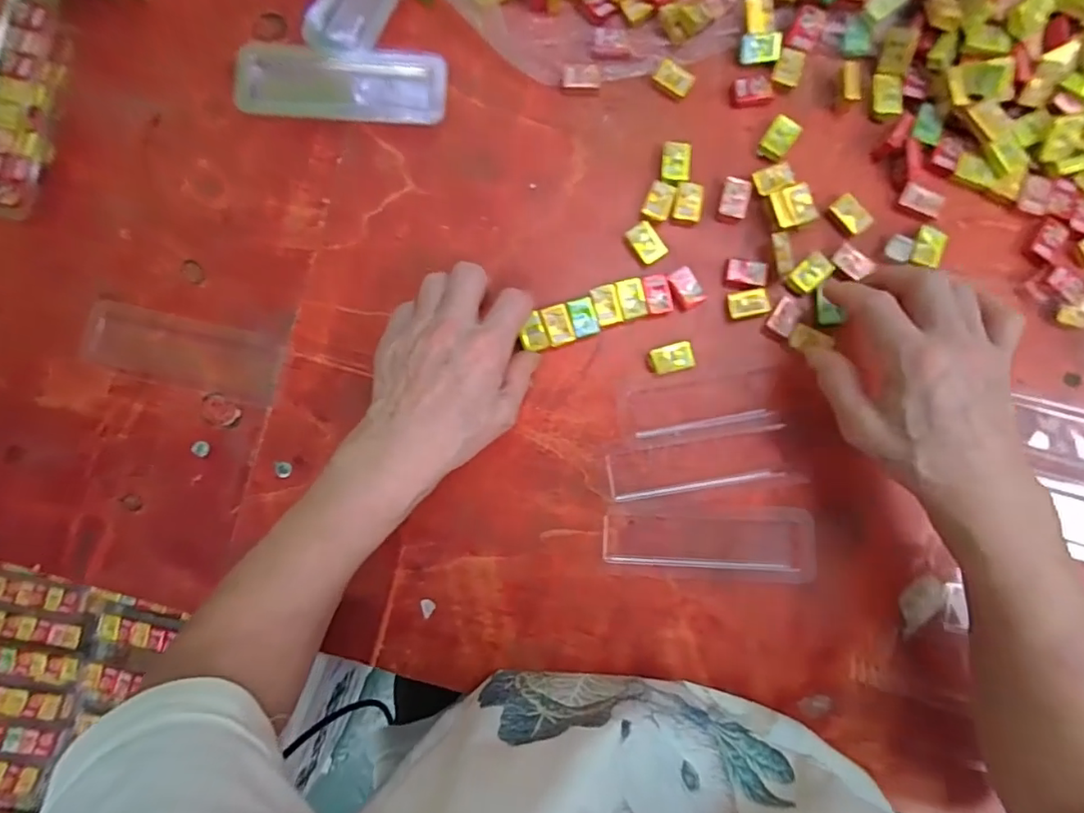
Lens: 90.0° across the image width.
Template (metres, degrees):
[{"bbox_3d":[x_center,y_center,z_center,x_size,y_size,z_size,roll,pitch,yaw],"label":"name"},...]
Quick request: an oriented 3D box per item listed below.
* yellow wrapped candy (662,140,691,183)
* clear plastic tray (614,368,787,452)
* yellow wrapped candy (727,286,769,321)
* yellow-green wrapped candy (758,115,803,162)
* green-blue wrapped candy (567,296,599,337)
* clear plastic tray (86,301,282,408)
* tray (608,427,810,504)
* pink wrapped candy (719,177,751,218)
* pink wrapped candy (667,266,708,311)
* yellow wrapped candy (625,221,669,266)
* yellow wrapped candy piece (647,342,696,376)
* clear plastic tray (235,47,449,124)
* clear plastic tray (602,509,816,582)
[{"bbox_3d":[0.090,-0.163,0.363,0.019,0.007,0.027,4,87,2],"label":"yellow wrapped candy"},{"bbox_3d":[0.104,0.000,0.358,0.105,0.008,0.044,-7,87,1],"label":"clear plastic tray"},{"bbox_3d":[0.136,-0.068,0.356,0.027,0.005,0.018,-13,87,1],"label":"yellow wrapped candy"},{"bbox_3d":[0.158,-0.178,0.362,0.020,0.009,0.028,32,88,3],"label":"yellow-green wrapped candy"},{"bbox_3d":[0.027,-0.059,0.356,0.017,0.004,0.024,-15,87,1],"label":"green-blue wrapped candy"},{"bbox_3d":[-0.236,-0.036,0.360,0.125,0.018,0.046,14,87,2],"label":"clear plastic tray"},{"bbox_3d":[0.107,0.039,0.350,0.125,0.010,0.036,-6,87,1],"label":"tray"},{"bbox_3d":[0.128,-0.138,0.358,0.018,0.004,0.026,12,87,2],"label":"pink wrapped candy"},{"bbox_3d":[0.095,-0.078,0.357,0.017,0.005,0.026,-30,87,0],"label":"pink wrapped candy"},{"bbox_3d":[0.069,-0.108,0.359,0.018,0.007,0.028,-34,87,0],"label":"yellow wrapped candy"},{"bbox_3d":[0.085,-0.031,0.356,0.030,0.007,0.018,-14,87,1],"label":"yellow wrapped candy piece"},{"bbox_3d":[-0.135,-0.217,0.367,0.141,0.008,0.041,4,105,5],"label":"clear plastic tray"},{"bbox_3d":[0.107,0.086,0.346,0.131,0.010,0.044,3,87,2],"label":"clear plastic tray"}]

